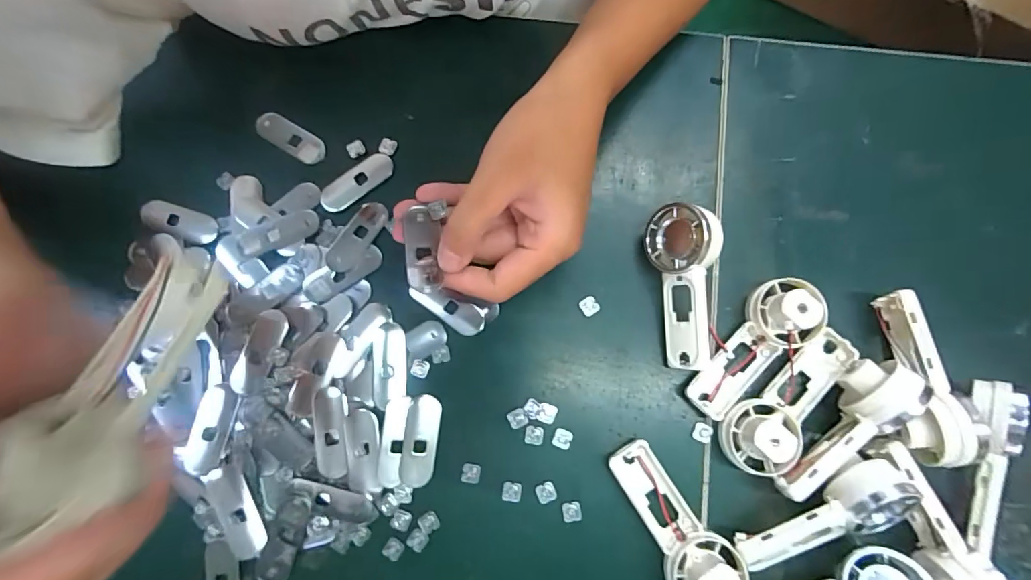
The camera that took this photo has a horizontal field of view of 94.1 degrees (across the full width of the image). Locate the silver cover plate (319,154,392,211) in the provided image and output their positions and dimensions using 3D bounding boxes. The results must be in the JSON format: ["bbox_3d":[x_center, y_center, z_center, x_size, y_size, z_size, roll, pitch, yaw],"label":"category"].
[{"bbox_3d":[-0.101,-0.069,0.304,0.050,0.004,0.018,-37,81,-6],"label":"silver cover plate"}]

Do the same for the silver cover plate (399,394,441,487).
[{"bbox_3d":[-0.055,0.086,0.275,0.019,0.004,0.050,5,79,2],"label":"silver cover plate"}]

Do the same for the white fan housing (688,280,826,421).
[{"bbox_3d":[0.136,0.035,0.272,0.039,0.024,0.089,41,95,8],"label":"white fan housing"}]

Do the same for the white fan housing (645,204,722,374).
[{"bbox_3d":[0.096,-0.003,0.279,0.045,0.018,0.091,11,100,45],"label":"white fan housing"}]

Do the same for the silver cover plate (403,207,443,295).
[{"bbox_3d":[-0.048,-0.020,0.246,0.017,0.004,0.046,5,66,-23],"label":"silver cover plate"}]

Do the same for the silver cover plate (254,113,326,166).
[{"bbox_3d":[-0.146,-0.098,0.313,0.048,0.008,0.018,33,81,7],"label":"silver cover plate"}]

